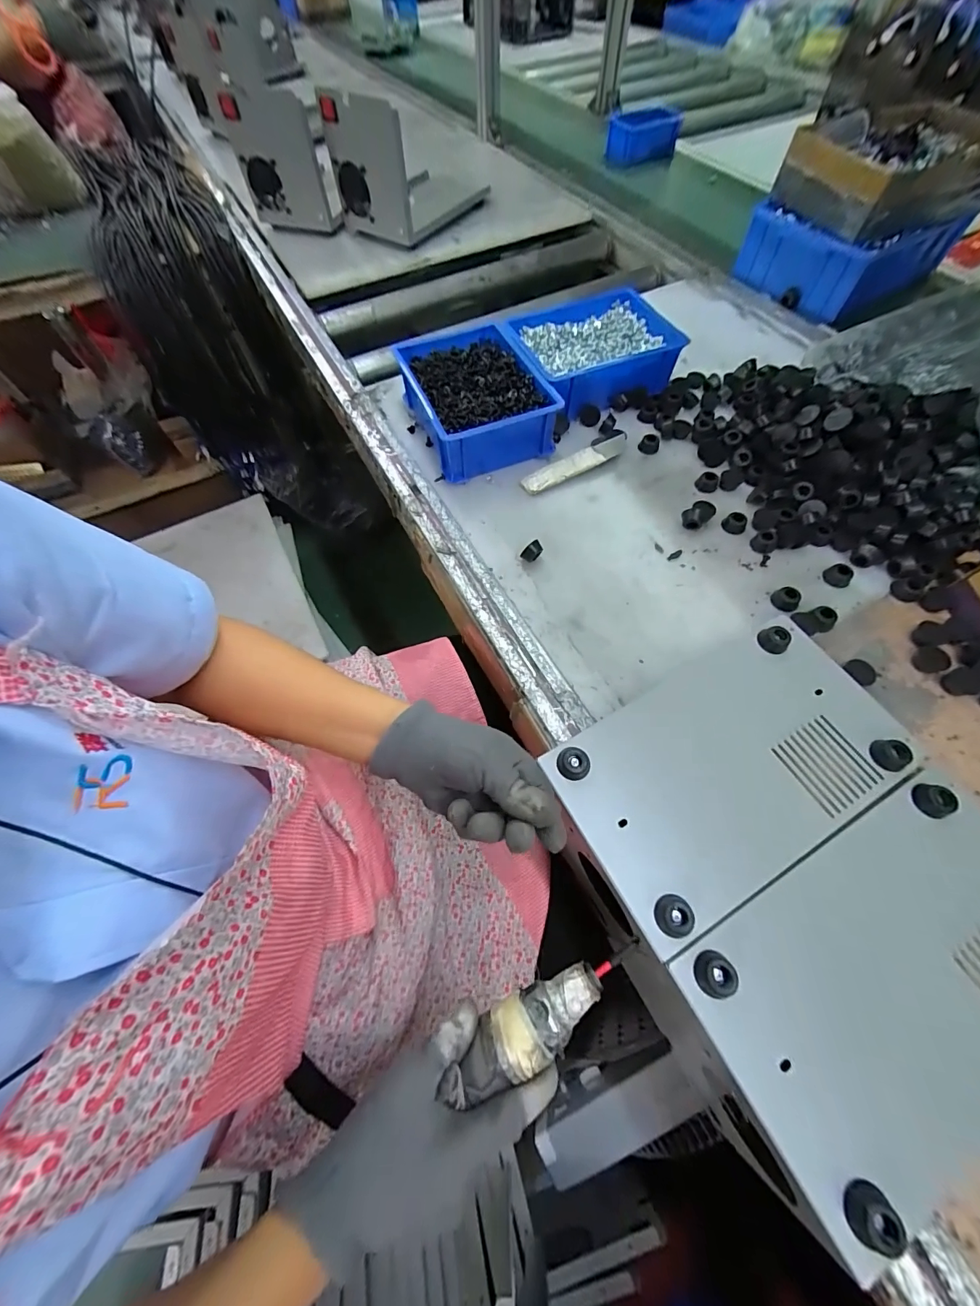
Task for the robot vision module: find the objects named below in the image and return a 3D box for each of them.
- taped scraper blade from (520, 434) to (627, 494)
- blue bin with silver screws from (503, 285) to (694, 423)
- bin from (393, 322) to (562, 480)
[{"bbox_3d":[0.103,-0.224,0.509,0.142,0.014,0.026,-25,64,-10],"label":"taped scraper blade"},{"bbox_3d":[0.132,-0.392,0.565,0.192,0.061,0.159,-22,64,-9],"label":"blue bin with silver screws"},{"bbox_3d":[-0.020,-0.312,0.530,0.140,0.066,0.195,-21,64,-8],"label":"bin"}]

